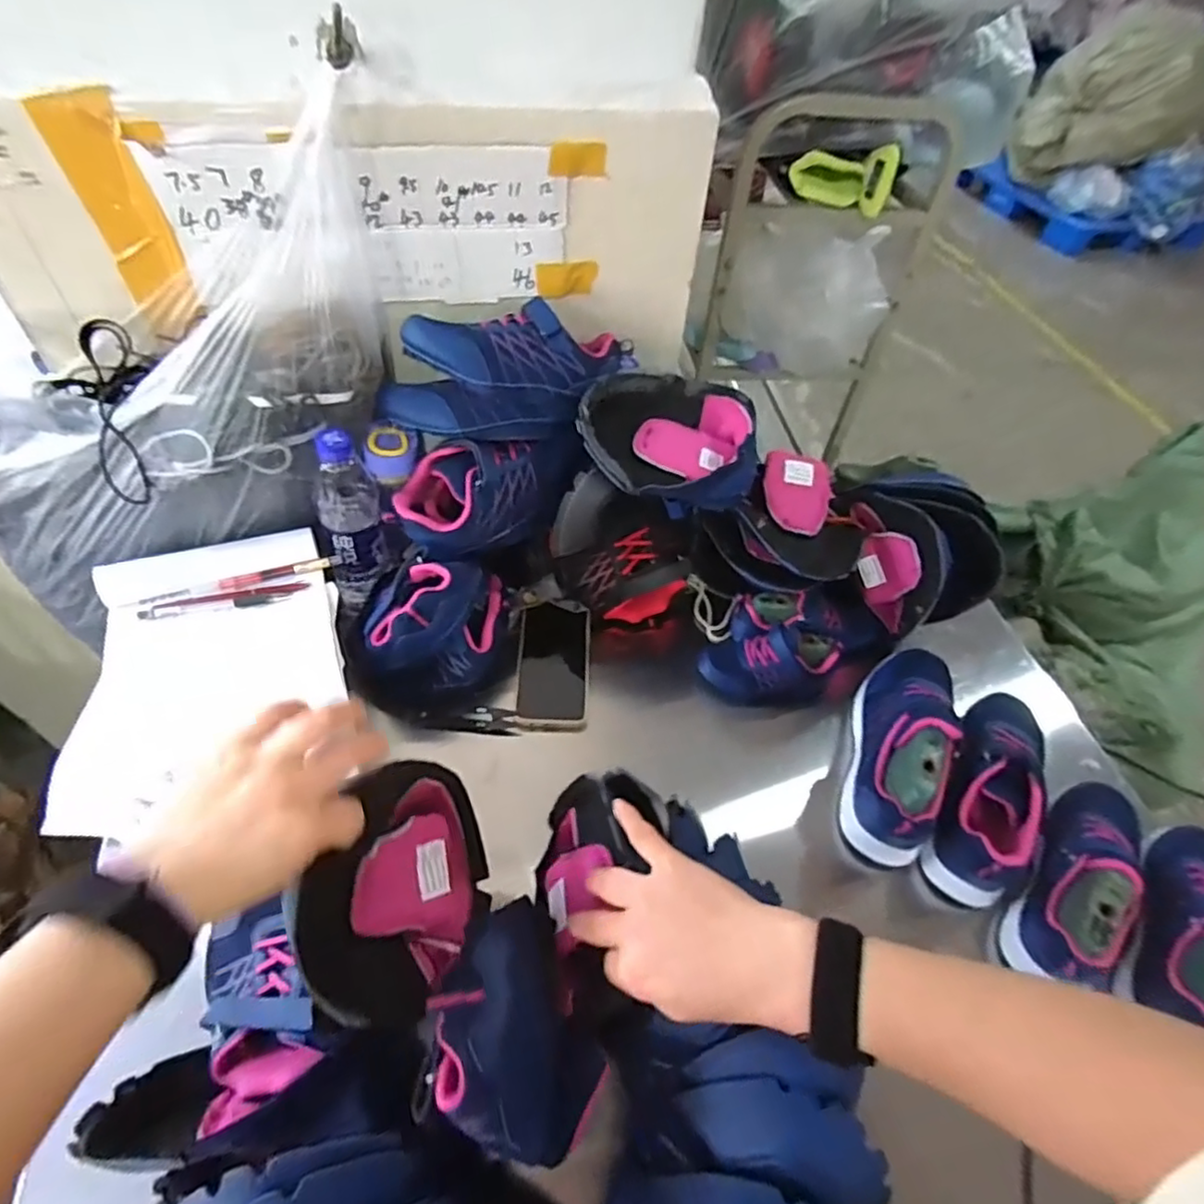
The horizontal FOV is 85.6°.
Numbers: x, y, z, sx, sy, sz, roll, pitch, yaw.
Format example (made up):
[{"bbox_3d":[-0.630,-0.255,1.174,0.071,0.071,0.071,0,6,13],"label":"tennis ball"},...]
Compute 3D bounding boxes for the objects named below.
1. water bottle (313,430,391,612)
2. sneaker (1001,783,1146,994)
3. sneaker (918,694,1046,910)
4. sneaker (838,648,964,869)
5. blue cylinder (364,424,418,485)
[{"bbox_3d":[-0.264,-0.075,0.691,0.069,0.243,0.059,-17,55,-18],"label":"water bottle"},{"bbox_3d":[0.426,0.236,0.568,0.076,0.090,0.215,36,56,22],"label":"sneaker"},{"bbox_3d":[0.378,0.175,0.629,0.091,0.082,0.220,24,53,13],"label":"sneaker"},{"bbox_3d":[0.304,0.131,0.645,0.083,0.102,0.234,20,52,11],"label":"sneaker"},{"bbox_3d":[-0.219,-0.150,0.674,0.050,0.051,0.044,-13,53,-15],"label":"blue cylinder"}]

